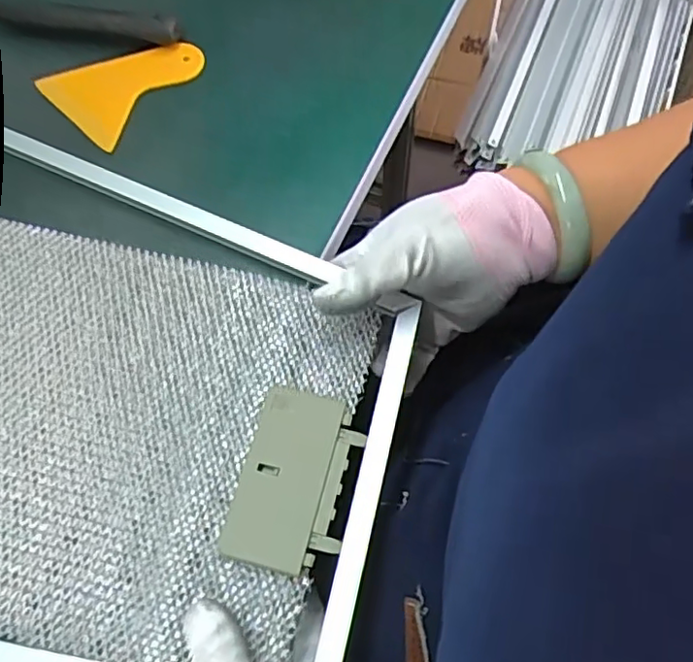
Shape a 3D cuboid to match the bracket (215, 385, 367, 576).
[{"bbox_3d":[-0.025,0.072,0.301,0.052,0.008,0.084,12,64,7],"label":"bracket"}]

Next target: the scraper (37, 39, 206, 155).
[{"bbox_3d":[-0.150,-0.174,0.423,0.097,0.008,0.075,-42,70,-18],"label":"scraper"}]

